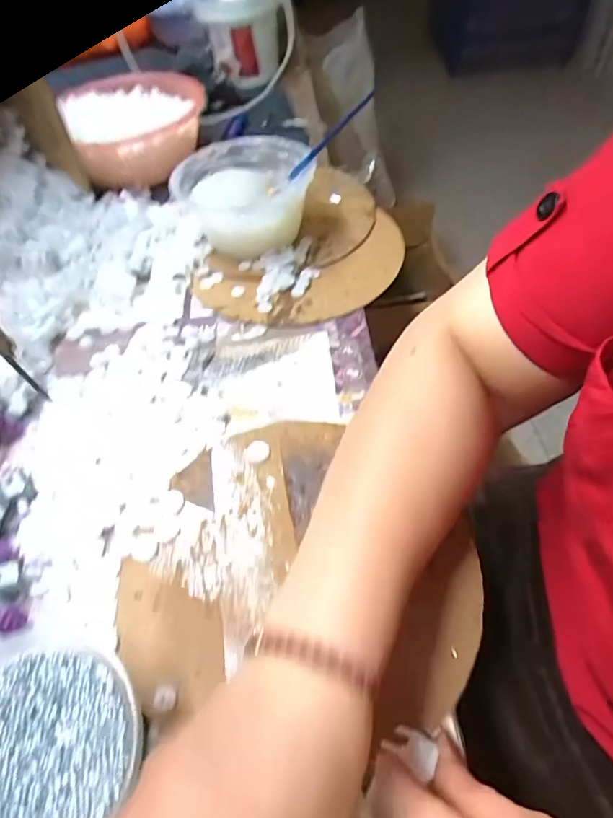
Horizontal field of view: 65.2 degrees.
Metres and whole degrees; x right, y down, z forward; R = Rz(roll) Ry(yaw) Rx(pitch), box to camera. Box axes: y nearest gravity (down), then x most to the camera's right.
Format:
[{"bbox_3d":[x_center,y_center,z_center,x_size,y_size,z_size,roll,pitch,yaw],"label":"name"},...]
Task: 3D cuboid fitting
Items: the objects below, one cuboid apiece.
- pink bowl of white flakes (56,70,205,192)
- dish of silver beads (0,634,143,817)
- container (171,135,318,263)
[{"bbox_3d":[-0.234,-0.395,0.677,0.187,0.078,0.230,-17,53,-9],"label":"pink bowl of white flakes"},{"bbox_3d":[-0.135,0.171,0.234,0.115,0.040,0.104,14,52,18],"label":"dish of silver beads"},{"bbox_3d":[-0.070,-0.240,0.531,0.139,0.076,0.129,-13,53,-6],"label":"container"}]

